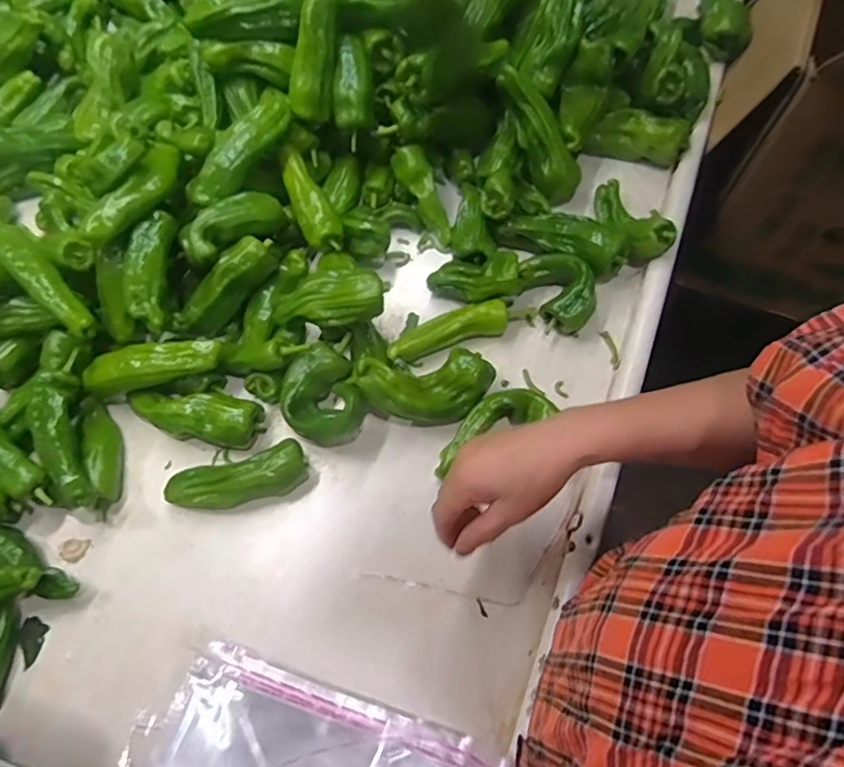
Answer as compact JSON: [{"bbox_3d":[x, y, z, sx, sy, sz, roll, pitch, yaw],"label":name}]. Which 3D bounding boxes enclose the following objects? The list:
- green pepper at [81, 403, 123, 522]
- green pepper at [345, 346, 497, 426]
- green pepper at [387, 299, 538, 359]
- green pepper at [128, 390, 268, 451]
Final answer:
[{"bbox_3d":[-0.300,0.068,0.524,0.023,0.032,0.105,-14,67,-5],"label":"green pepper"},{"bbox_3d":[0.004,0.006,0.526,0.125,0.062,0.058,-13,67,-4],"label":"green pepper"},{"bbox_3d":[0.043,-0.057,0.569,0.156,0.035,0.028,-16,67,-6],"label":"green pepper"},{"bbox_3d":[-0.218,0.031,0.530,0.128,0.044,0.042,6,67,4],"label":"green pepper"}]

